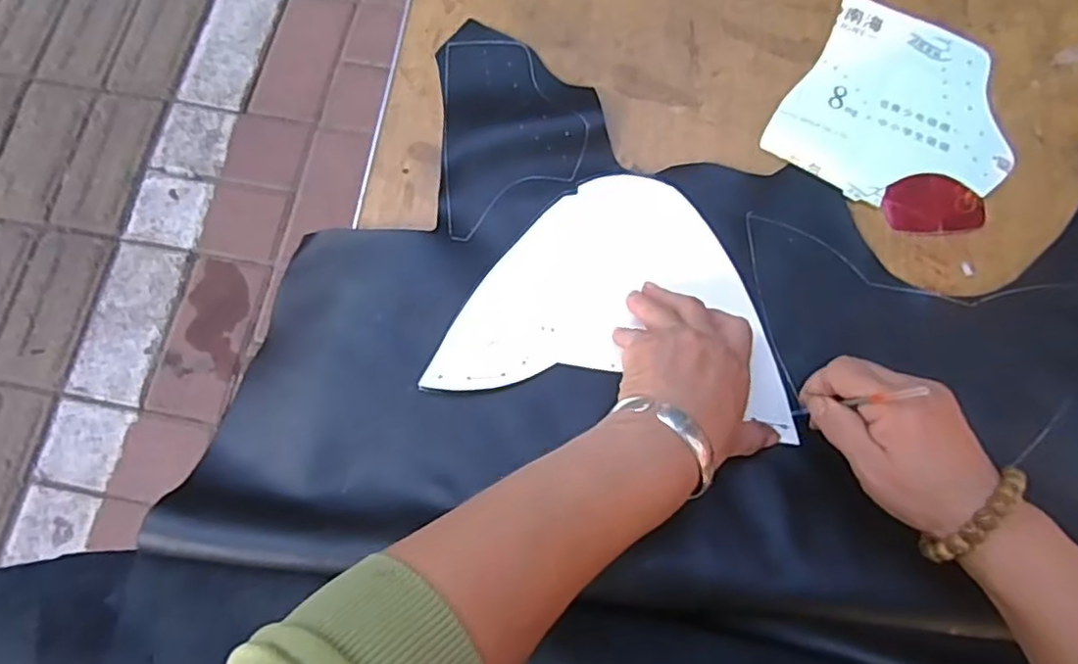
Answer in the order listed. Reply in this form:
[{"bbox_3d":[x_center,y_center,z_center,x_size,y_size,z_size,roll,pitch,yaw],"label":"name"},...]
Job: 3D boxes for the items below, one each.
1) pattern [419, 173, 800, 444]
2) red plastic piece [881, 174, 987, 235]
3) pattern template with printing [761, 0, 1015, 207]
[{"bbox_3d":[0.057,-0.027,0.442,0.225,0.008,0.160,8,77,3],"label":"pattern"},{"bbox_3d":[0.273,-0.088,0.453,0.066,0.008,0.043,-10,83,-2],"label":"red plastic piece"},{"bbox_3d":[0.262,-0.158,0.468,0.150,0.005,0.155,31,77,8],"label":"pattern template with printing"}]

